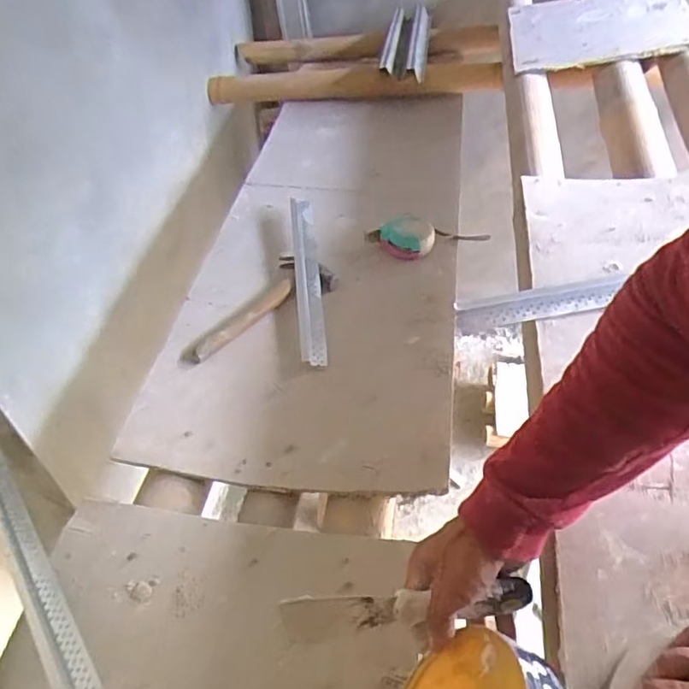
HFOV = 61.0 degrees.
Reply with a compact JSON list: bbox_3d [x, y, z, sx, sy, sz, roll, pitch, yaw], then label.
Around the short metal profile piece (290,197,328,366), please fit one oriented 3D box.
[{"bbox_3d":[-0.062,-0.122,0.971,0.041,0.017,0.398,-5,49,-4],"label":"short metal profile piece"}]

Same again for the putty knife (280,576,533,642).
[{"bbox_3d":[0.048,0.210,0.467,0.196,0.042,0.022,-9,49,6],"label":"putty knife"}]

